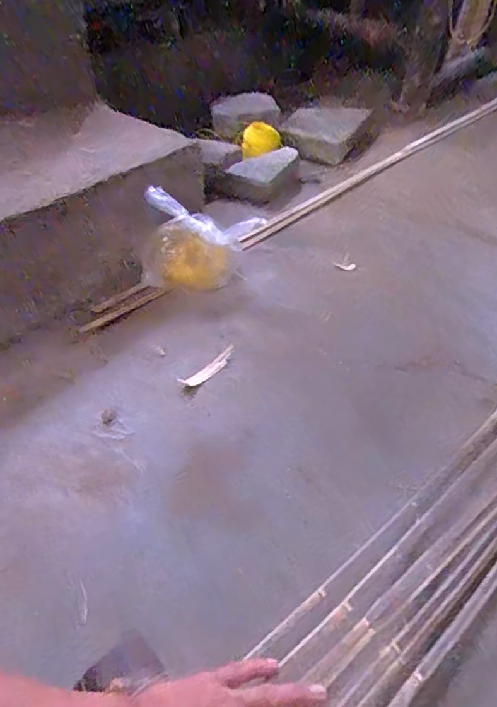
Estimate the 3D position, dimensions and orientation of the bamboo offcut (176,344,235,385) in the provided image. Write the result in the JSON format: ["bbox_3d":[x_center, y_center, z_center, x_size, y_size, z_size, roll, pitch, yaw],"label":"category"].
[{"bbox_3d":[-0.058,0.021,0.764,0.108,0.004,0.027,-34,72,-30],"label":"bamboo offcut"}]

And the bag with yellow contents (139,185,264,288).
[{"bbox_3d":[-0.085,-0.188,0.848,0.207,0.169,0.057,-8,45,-7],"label":"bag with yellow contents"}]

